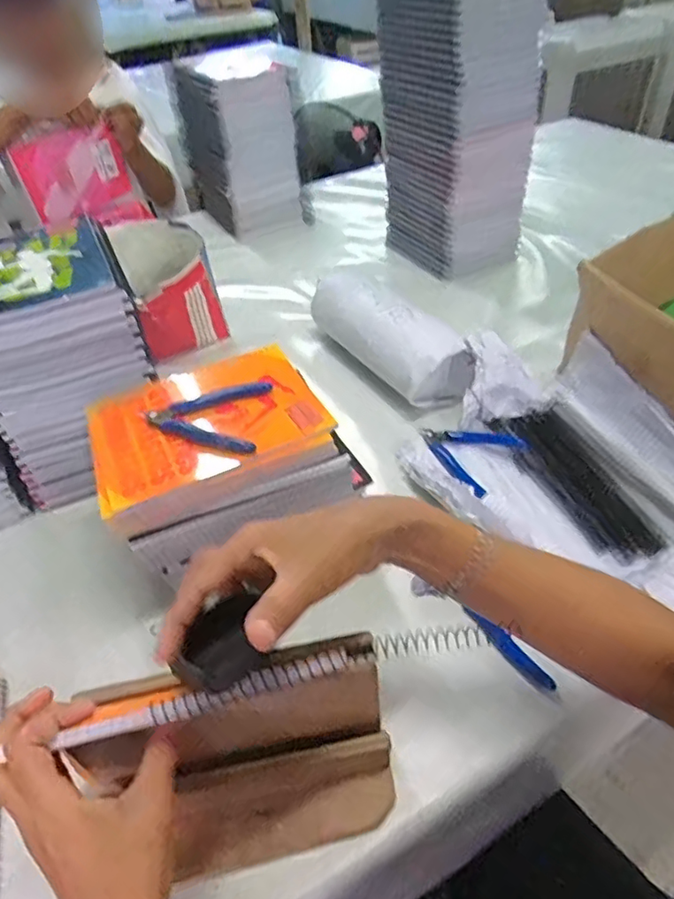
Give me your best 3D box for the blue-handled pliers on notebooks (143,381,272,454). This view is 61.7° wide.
[{"bbox_3d":[-0.121,-0.030,0.519,0.107,0.009,0.089,-1,44,5],"label":"blue-handled pliers on notebooks"}]

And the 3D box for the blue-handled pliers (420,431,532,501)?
[{"bbox_3d":[0.154,-0.005,0.668,0.095,0.028,0.112,-36,51,-28],"label":"blue-handled pliers"}]

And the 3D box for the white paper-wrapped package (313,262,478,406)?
[{"bbox_3d":[0.069,-0.153,0.772,0.081,0.087,0.270,-27,47,-21],"label":"white paper-wrapped package"}]

